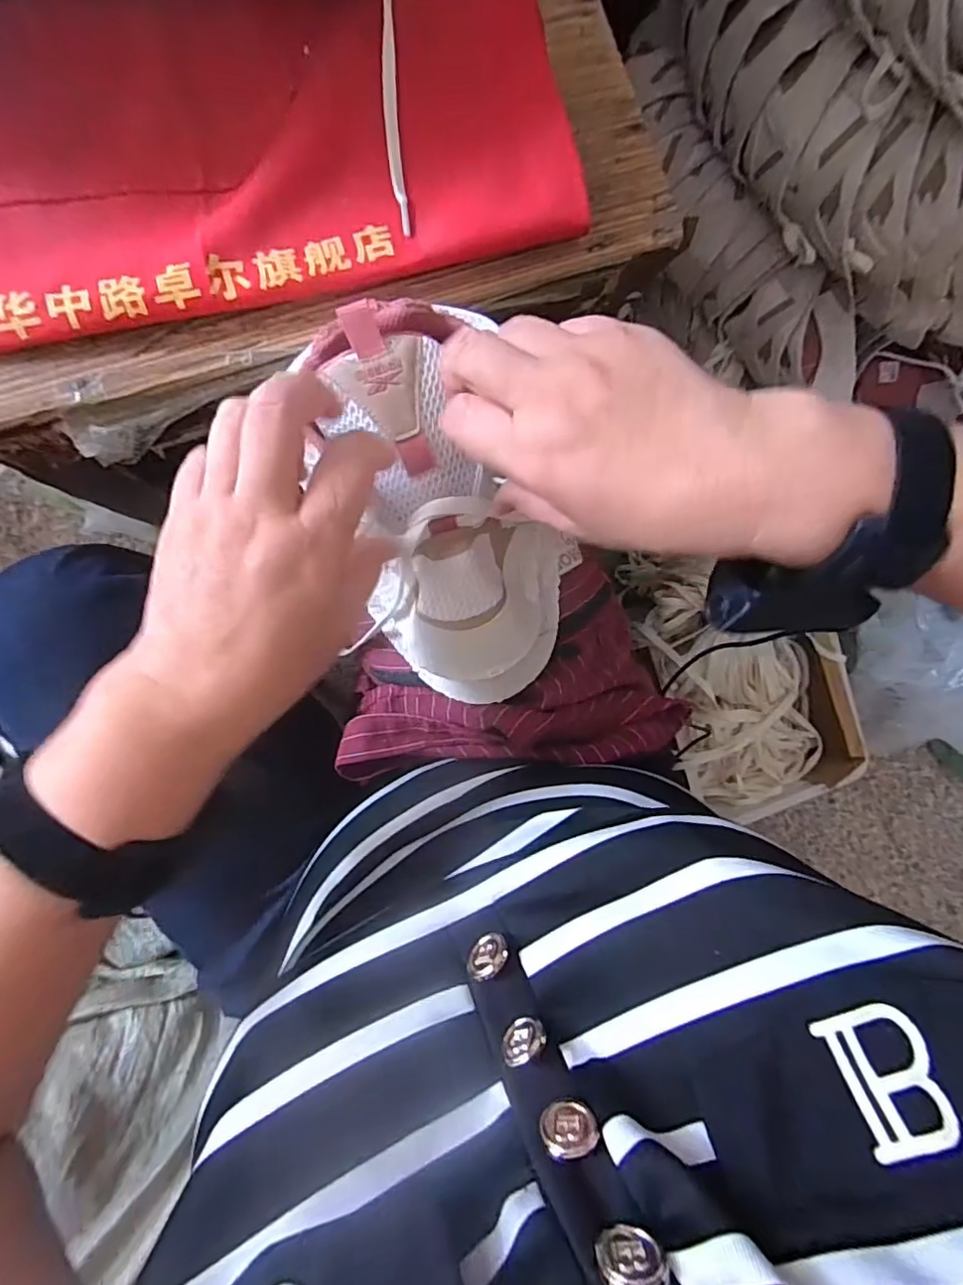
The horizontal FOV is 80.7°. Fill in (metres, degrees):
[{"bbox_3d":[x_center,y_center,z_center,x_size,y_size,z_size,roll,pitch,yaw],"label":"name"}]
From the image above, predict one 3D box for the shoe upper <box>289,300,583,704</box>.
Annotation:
[{"bbox_3d":[-0.014,-0.073,0.331,0.124,0.069,0.214,-23,112,-7],"label":"shoe upper"}]

